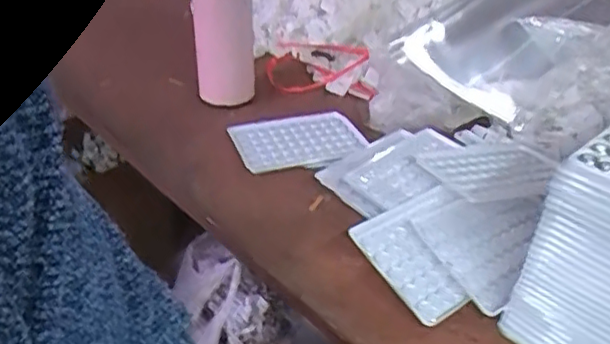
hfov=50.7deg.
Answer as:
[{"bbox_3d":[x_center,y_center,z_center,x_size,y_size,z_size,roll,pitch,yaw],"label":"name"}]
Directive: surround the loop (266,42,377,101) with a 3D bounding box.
[{"bbox_3d":[0.017,-0.131,0.803,0.124,0.031,0.164,0,33,-1],"label":"loop"}]

